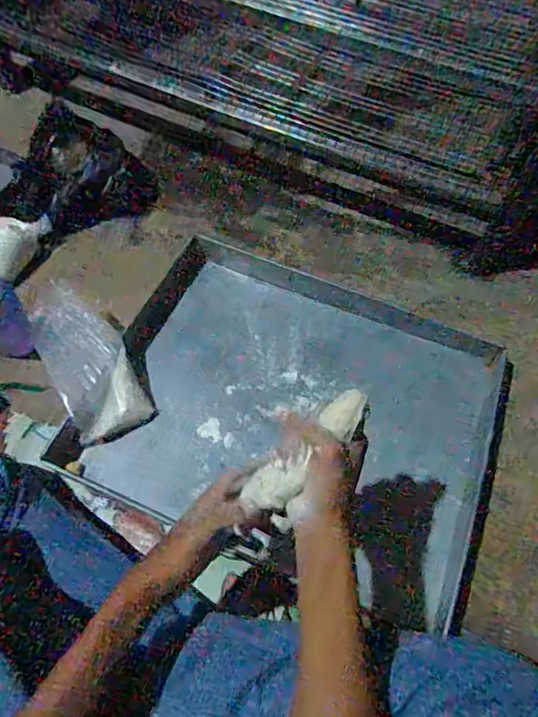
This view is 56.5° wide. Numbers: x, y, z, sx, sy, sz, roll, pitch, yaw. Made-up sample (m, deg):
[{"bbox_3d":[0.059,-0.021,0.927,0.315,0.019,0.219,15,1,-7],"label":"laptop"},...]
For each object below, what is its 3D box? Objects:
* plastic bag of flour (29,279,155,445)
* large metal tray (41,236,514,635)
[{"bbox_3d":[-0.254,0.004,0.703,0.106,0.072,0.220,-29,68,-17],"label":"plastic bag of flour"},{"bbox_3d":[0.046,0.064,0.711,0.523,0.068,0.417,22,63,8],"label":"large metal tray"}]

